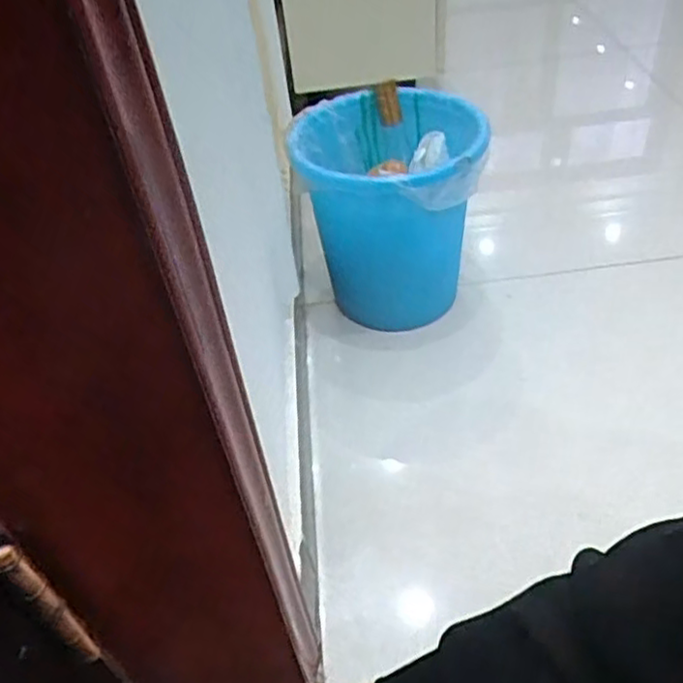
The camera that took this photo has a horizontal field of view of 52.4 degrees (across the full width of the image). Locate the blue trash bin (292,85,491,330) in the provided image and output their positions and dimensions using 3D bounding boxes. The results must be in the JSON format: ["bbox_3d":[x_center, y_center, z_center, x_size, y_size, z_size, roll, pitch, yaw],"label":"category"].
[{"bbox_3d":[0.068,-0.168,0.956,0.238,0.270,0.223,-11,43,-5],"label":"blue trash bin"}]

